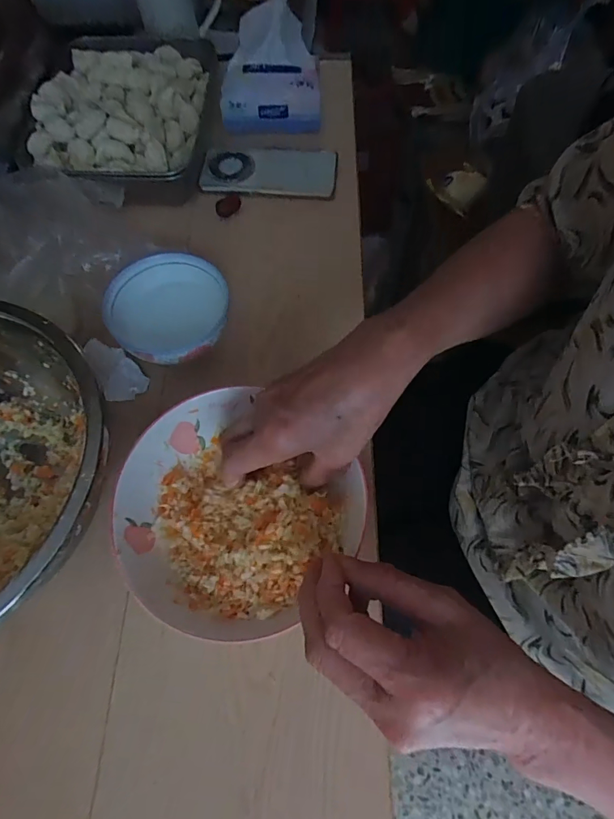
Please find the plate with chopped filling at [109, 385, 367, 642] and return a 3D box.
[{"bbox_3d":[-0.057,0.075,0.325,0.164,0.042,0.158,39,72,16],"label":"plate with chopped filling"}]

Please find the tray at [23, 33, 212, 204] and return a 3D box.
[{"bbox_3d":[-0.217,-0.358,0.528,0.198,0.063,0.262,1,66,1],"label":"tray"}]

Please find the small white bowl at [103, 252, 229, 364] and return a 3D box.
[{"bbox_3d":[-0.128,-0.088,0.413,0.104,0.046,0.108,0,66,1],"label":"small white bowl"}]

